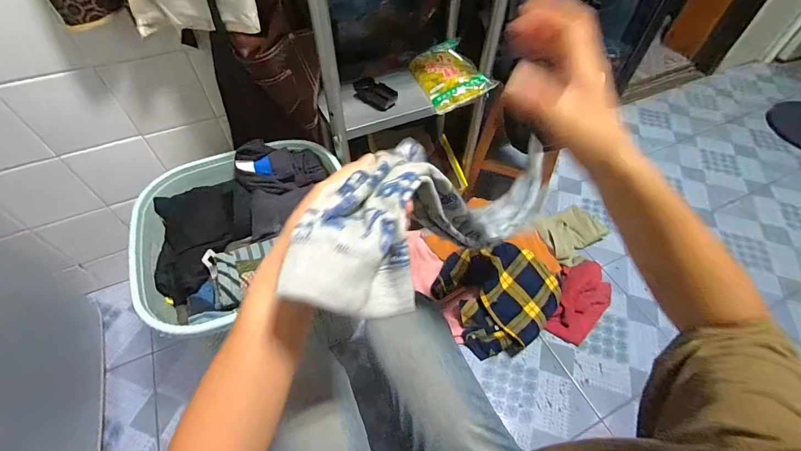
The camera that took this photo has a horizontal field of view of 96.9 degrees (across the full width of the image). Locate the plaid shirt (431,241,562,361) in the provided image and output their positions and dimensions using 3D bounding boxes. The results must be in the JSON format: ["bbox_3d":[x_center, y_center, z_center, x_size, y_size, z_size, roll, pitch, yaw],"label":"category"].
[{"bbox_3d":[0.253,0.170,0.896,0.261,0.163,0.246,-32,60,-22],"label":"plaid shirt"}]

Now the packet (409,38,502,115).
[{"bbox_3d":[0.116,-0.350,0.823,0.138,0.058,0.192,-18,56,-14],"label":"packet"}]

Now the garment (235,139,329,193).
[{"bbox_3d":[-0.264,-0.131,0.780,0.186,0.072,0.089,0,54,-1],"label":"garment"}]

